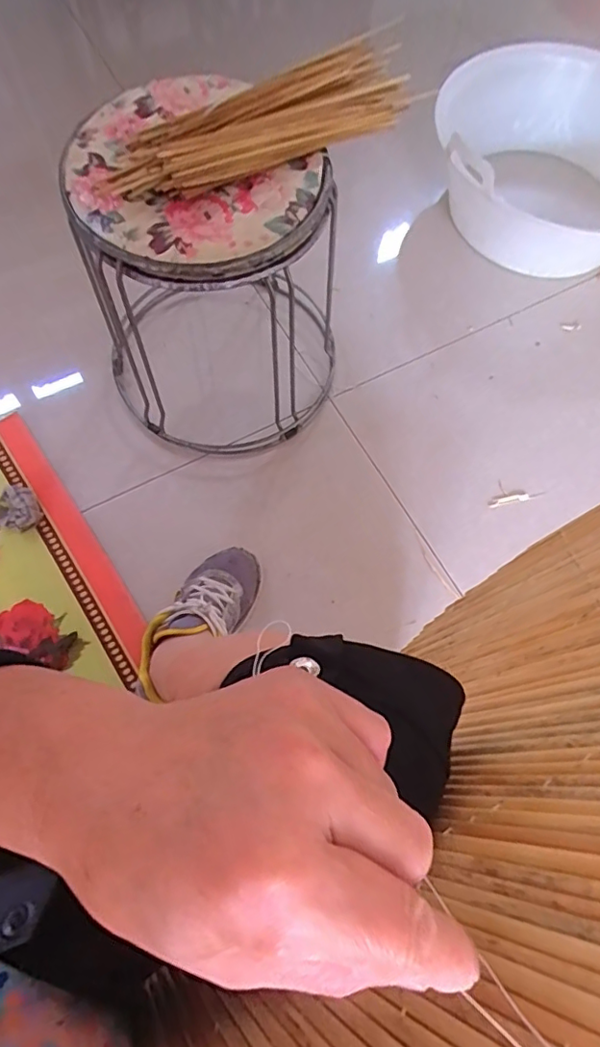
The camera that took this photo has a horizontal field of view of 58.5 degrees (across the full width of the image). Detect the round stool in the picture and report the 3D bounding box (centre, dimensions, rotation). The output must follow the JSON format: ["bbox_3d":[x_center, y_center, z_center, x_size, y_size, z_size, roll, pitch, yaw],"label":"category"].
[{"bbox_3d":[-0.121,-0.300,0.738,0.305,0.370,0.293,40,72,12],"label":"round stool"}]

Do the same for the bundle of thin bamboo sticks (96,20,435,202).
[{"bbox_3d":[-0.027,-0.450,0.589,0.397,0.062,0.119,-38,73,-16],"label":"bundle of thin bamboo sticks"}]

